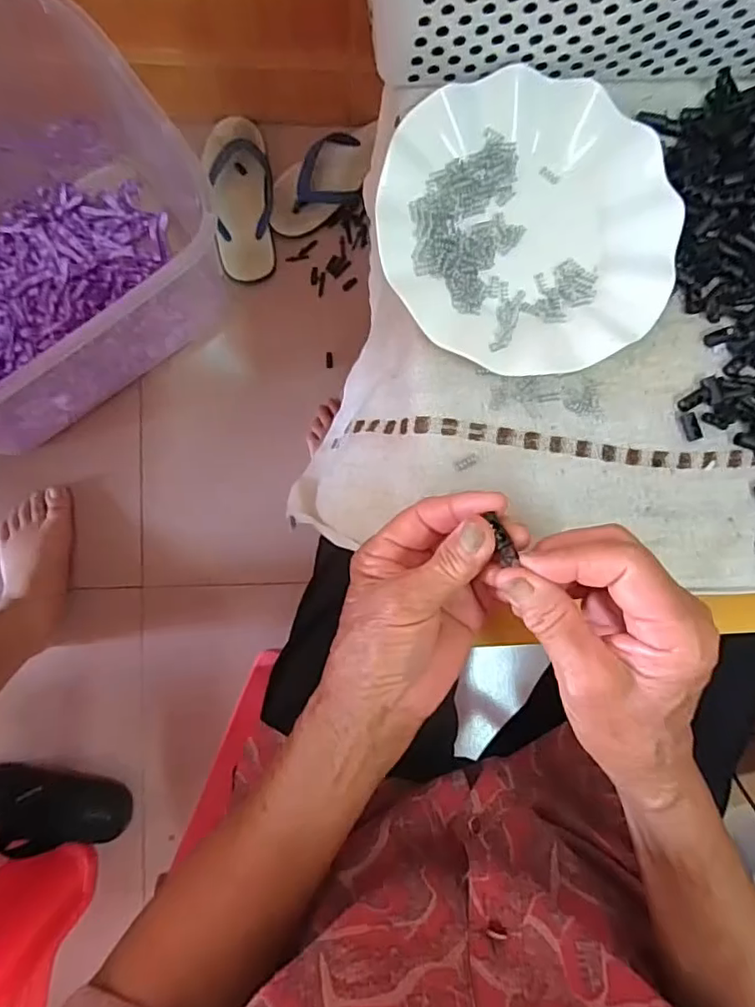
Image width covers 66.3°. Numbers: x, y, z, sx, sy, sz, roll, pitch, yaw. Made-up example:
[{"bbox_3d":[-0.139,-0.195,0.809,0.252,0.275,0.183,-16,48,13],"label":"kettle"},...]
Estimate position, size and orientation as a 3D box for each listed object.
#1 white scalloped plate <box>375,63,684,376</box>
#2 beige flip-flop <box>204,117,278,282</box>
[{"bbox_3d":[0.093,-0.174,0.360,0.179,0.023,0.181,0,89,-5],"label":"white scalloped plate"},{"bbox_3d":[-0.198,-0.449,0.846,0.090,0.030,0.238,-10,90,-5],"label":"beige flip-flop"}]

